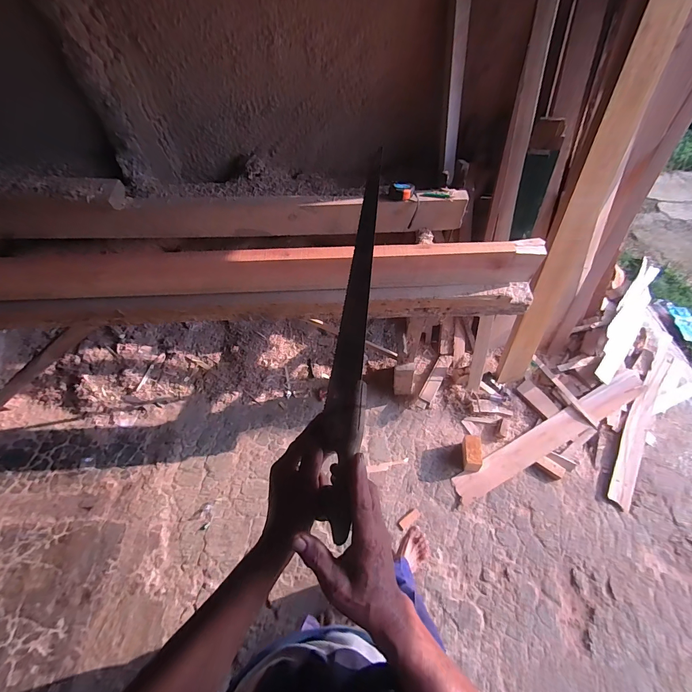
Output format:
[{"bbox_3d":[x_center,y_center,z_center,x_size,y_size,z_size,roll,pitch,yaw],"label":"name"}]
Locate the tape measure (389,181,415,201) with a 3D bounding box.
[{"bbox_3d":[0.188,-0.523,1.151,0.081,0.032,0.069,12,59,5],"label":"tape measure"}]

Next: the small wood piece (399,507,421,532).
[{"bbox_3d":[0.244,0.660,1.295,0.092,0.016,0.034,-35,66,-21],"label":"small wood piece"}]

